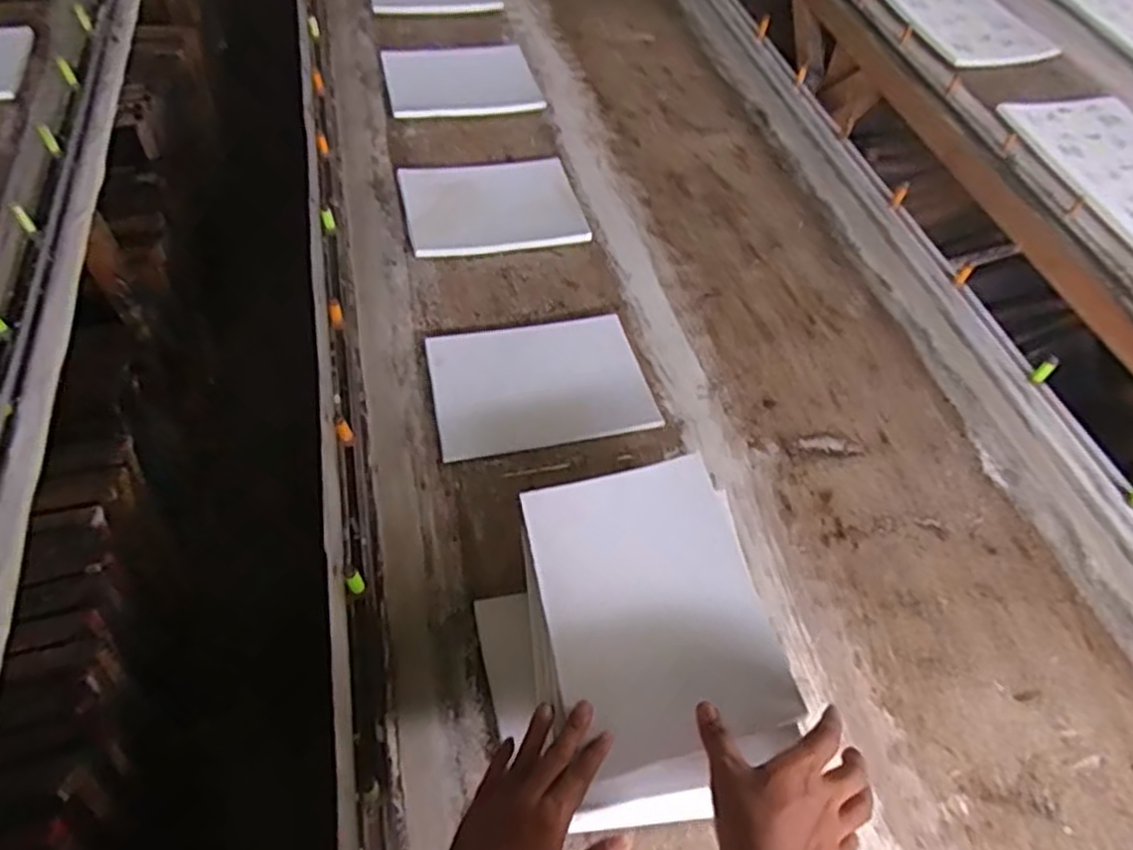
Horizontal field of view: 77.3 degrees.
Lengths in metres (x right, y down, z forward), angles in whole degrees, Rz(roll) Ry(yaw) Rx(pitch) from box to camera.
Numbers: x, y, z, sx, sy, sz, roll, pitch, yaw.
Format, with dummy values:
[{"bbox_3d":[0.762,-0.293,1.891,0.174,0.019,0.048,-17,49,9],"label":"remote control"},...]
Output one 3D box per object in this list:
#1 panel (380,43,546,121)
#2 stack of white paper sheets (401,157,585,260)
[{"bbox_3d":[-0.196,-0.641,1.325,0.274,0.021,0.229,-11,56,-13],"label":"panel"},{"bbox_3d":[-0.120,-0.354,1.142,0.271,0.017,0.223,-10,55,-12],"label":"stack of white paper sheets"}]

